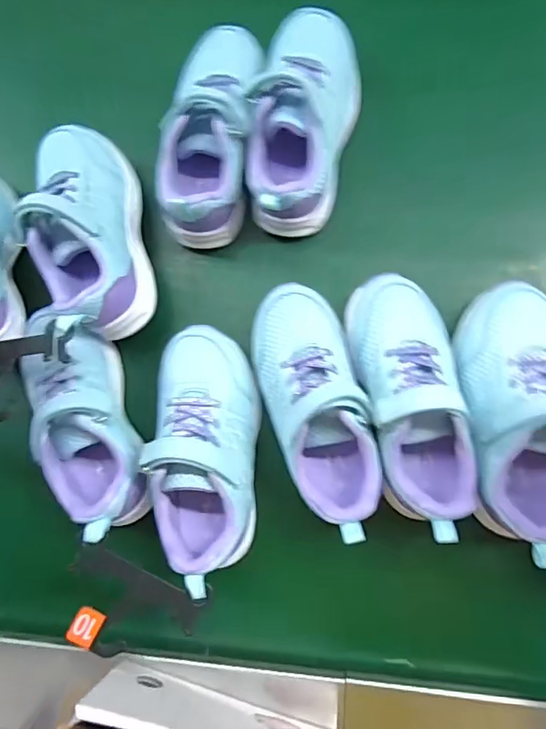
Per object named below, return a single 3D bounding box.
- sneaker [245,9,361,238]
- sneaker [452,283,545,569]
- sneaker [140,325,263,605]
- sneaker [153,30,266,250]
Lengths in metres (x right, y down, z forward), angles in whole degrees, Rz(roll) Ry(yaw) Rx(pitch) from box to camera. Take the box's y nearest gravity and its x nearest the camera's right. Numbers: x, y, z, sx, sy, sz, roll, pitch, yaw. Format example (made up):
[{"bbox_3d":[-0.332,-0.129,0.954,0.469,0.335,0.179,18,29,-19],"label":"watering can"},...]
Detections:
[{"bbox_3d":[0.025,-0.203,0.420,0.085,0.084,0.190,7,83,7],"label":"sneaker"},{"bbox_3d":[0.180,0.035,0.363,0.075,0.068,0.192,-1,82,6],"label":"sneaker"},{"bbox_3d":[-0.052,0.067,0.392,0.076,0.075,0.193,-3,82,5],"label":"sneaker"},{"bbox_3d":[-0.053,-0.198,0.428,0.075,0.081,0.182,11,84,7],"label":"sneaker"}]

